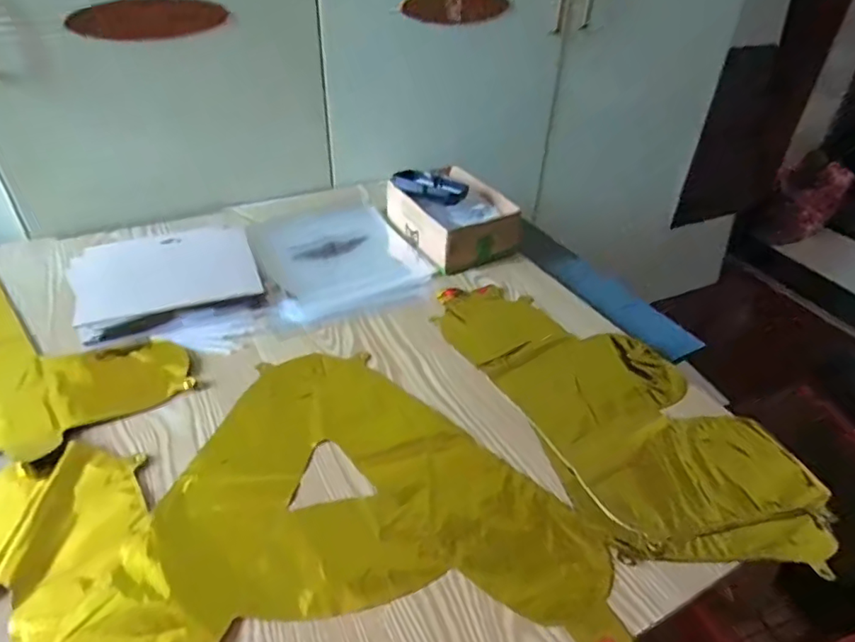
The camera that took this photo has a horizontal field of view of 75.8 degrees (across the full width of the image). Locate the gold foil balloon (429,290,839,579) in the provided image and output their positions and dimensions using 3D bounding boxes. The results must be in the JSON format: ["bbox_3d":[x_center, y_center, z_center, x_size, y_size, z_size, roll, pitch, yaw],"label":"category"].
[{"bbox_3d":[0.178,0.070,0.571,0.210,0.014,0.425,-17,42,-23],"label":"gold foil balloon"}]

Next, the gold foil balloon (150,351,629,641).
[{"bbox_3d":[-0.029,0.141,0.480,0.358,0.009,0.268,9,38,8],"label":"gold foil balloon"}]

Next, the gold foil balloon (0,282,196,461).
[{"bbox_3d":[-0.460,0.018,0.609,0.390,0.010,0.231,32,46,32],"label":"gold foil balloon"}]

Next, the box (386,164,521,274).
[{"bbox_3d":[0.035,-0.154,0.812,0.133,0.066,0.182,-18,42,-24],"label":"box"}]

